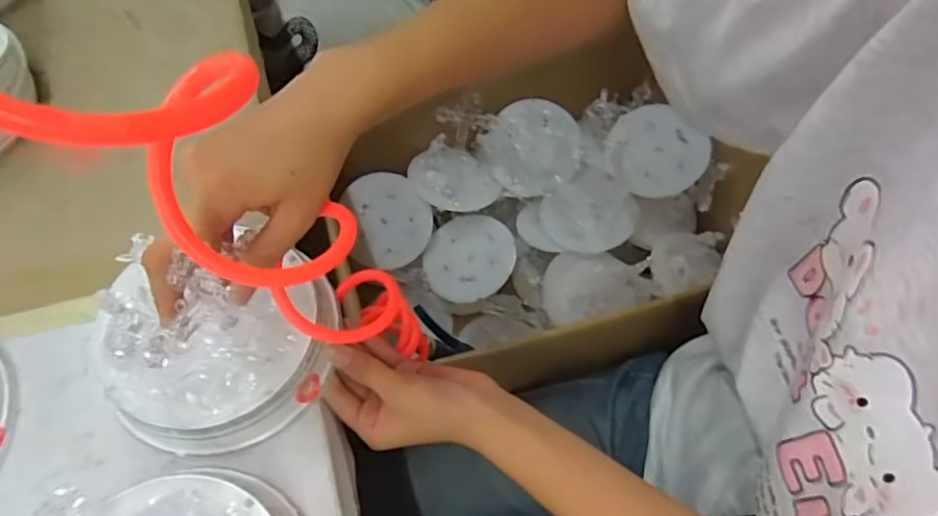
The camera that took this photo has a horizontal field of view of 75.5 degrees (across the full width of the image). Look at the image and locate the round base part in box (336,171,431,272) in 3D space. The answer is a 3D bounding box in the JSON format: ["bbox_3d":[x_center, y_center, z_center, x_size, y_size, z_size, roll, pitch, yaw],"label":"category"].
[{"bbox_3d":[-0.110,-0.052,0.831,0.111,0.014,0.126,-12,93,-7],"label":"round base part in box"}]

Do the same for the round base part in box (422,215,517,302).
[{"bbox_3d":[0.000,-0.001,0.838,0.126,0.015,0.126,-6,63,11],"label":"round base part in box"}]

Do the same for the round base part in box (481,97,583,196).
[{"bbox_3d":[0.091,-0.156,0.841,0.131,0.026,0.122,0,94,-5],"label":"round base part in box"}]

